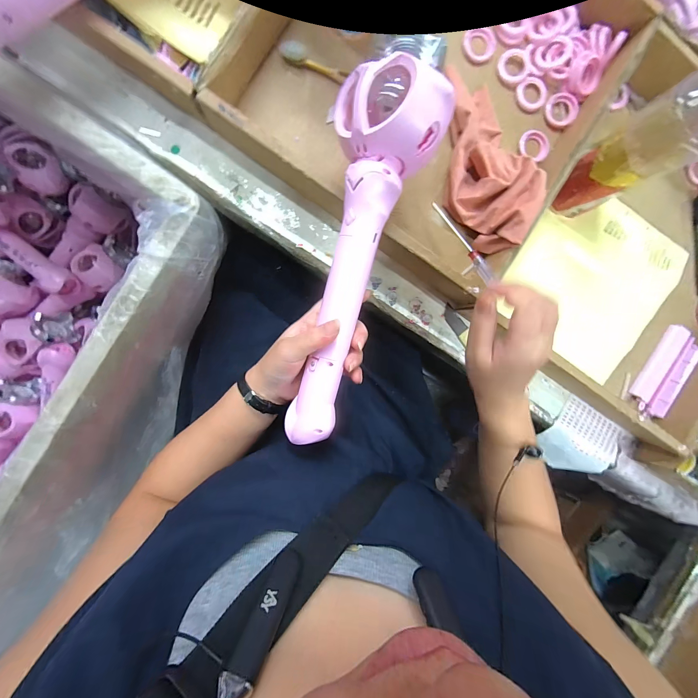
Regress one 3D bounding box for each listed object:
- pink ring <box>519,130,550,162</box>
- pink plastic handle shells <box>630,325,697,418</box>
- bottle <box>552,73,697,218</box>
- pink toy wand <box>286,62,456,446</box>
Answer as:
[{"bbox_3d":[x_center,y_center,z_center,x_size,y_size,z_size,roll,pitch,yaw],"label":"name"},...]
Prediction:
[{"bbox_3d":[0.230,-0.252,0.364,0.038,0.009,0.031,14,95,-6],"label":"pink ring"},{"bbox_3d":[0.442,0.032,0.406,0.060,0.013,0.120,26,94,-7],"label":"pink plastic handle shells"},{"bbox_3d":[0.280,-0.189,0.283,0.057,0.179,0.066,-21,98,-2],"label":"bottle"},{"bbox_3d":[0.001,-0.067,0.267,0.085,0.053,0.320,14,100,-6],"label":"pink toy wand"}]

